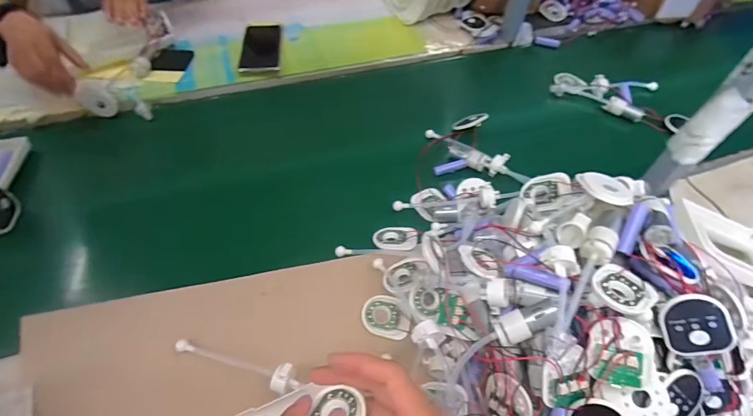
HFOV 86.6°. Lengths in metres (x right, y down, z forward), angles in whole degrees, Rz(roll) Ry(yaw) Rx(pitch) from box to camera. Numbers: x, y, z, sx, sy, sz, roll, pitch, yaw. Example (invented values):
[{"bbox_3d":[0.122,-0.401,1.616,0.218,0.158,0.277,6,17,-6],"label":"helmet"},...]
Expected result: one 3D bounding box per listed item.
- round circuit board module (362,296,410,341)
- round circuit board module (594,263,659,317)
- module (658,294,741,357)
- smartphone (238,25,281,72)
[{"bbox_3d":[0.012,0.130,0.478,0.060,0.007,0.045,25,56,15],"label":"round circuit board module"},{"bbox_3d":[0.220,0.071,0.357,0.053,0.007,0.051,5,41,-5],"label":"round circuit board module"},{"bbox_3d":[0.279,0.104,0.349,0.011,0.049,0.063,-33,99,-58],"label":"module"},{"bbox_3d":[-0.225,-0.320,0.787,0.071,0.008,0.175,-2,50,-9],"label":"smartphone"}]

